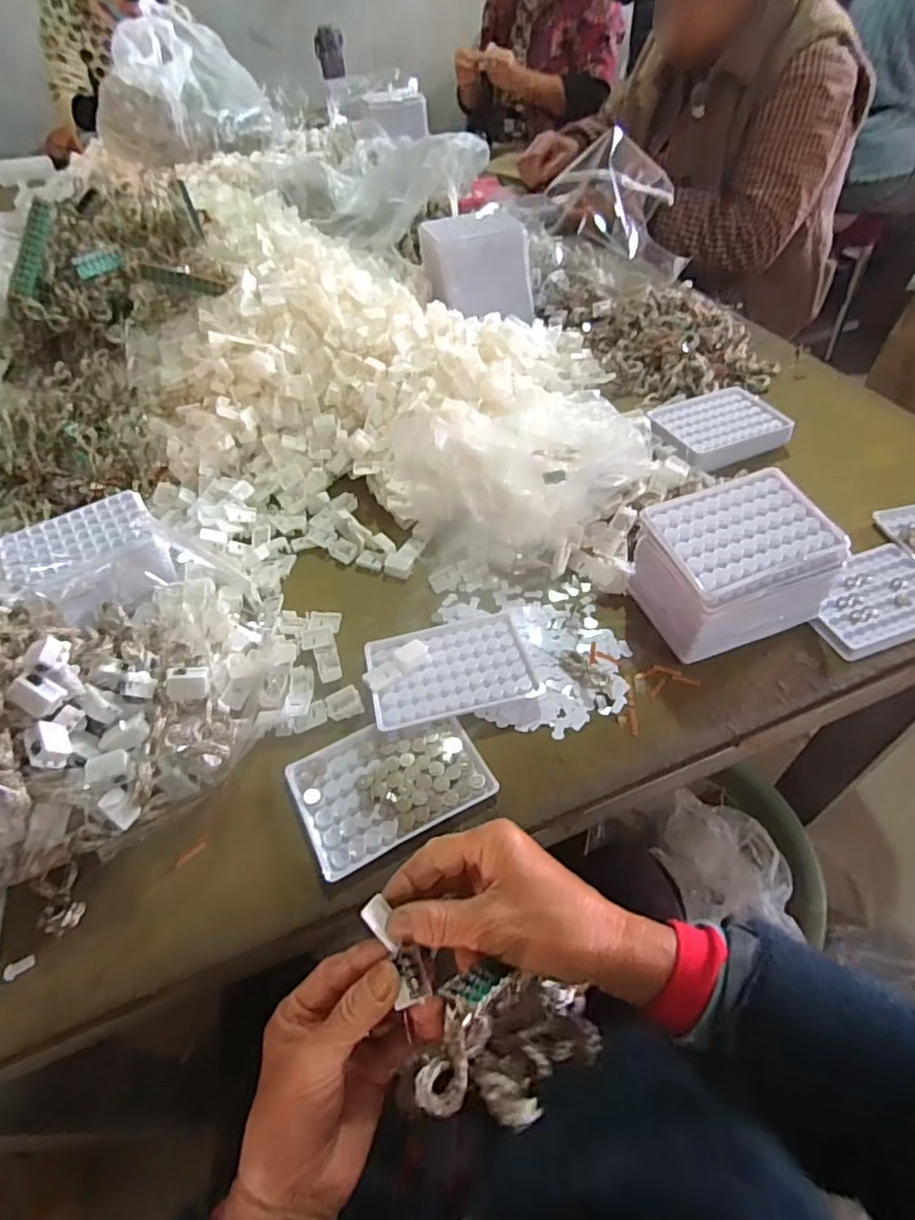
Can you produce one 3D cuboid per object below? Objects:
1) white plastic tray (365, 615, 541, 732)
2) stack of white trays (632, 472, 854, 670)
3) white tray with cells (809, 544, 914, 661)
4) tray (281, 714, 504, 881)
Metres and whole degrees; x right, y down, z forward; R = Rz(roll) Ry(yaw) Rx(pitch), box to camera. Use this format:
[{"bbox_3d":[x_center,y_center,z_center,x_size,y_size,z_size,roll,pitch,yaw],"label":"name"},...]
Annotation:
[{"bbox_3d":[-0.007,0.043,0.485,0.126,0.011,0.088,-12,51,-6],"label":"white plastic tray"},{"bbox_3d":[0.224,-0.034,0.494,0.134,0.086,0.105,-19,50,-10],"label":"stack of white trays"},{"bbox_3d":[0.356,-0.010,0.518,0.127,0.013,0.091,-19,52,-12],"label":"white tray with cells"},{"bbox_3d":[-0.049,0.121,0.436,0.129,0.008,0.094,-25,51,-14],"label":"tray"}]

